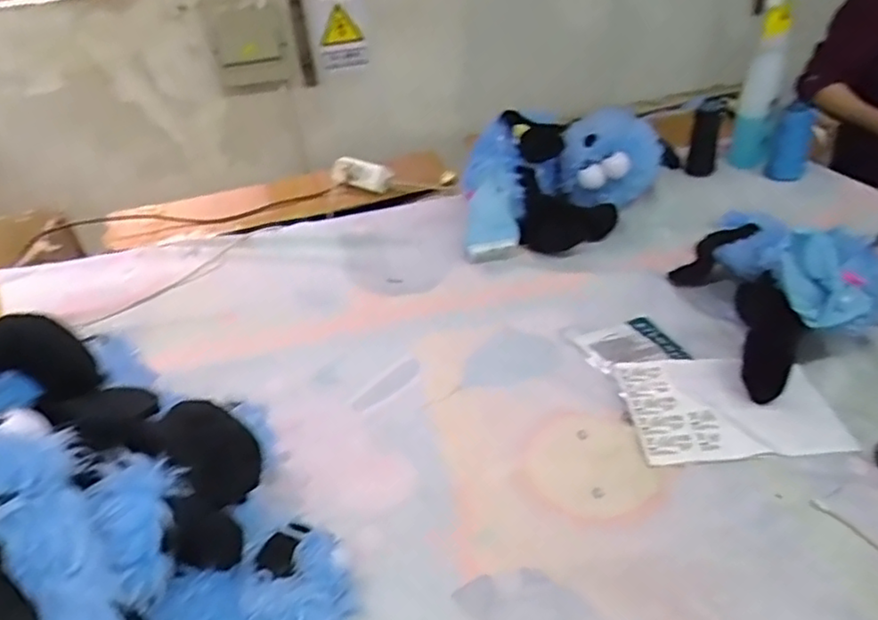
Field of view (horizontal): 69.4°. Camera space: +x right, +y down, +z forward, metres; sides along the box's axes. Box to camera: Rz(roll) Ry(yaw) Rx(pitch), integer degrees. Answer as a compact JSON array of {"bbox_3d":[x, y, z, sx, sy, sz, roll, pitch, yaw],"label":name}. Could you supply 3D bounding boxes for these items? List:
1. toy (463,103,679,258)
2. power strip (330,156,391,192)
[{"bbox_3d":[0.180,-0.180,0.872,0.287,0.141,0.225,1,35,13],"label":"toy"},{"bbox_3d":[-0.159,-0.276,1.297,0.125,0.050,0.042,15,37,8],"label":"power strip"}]

